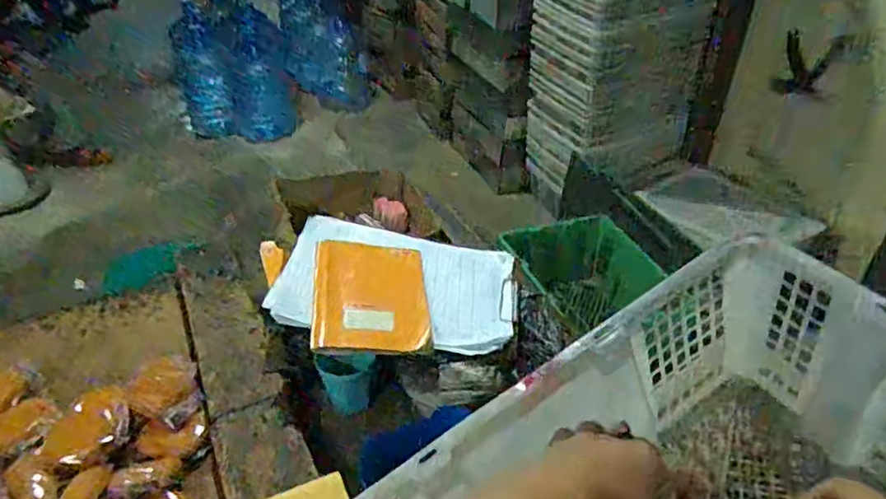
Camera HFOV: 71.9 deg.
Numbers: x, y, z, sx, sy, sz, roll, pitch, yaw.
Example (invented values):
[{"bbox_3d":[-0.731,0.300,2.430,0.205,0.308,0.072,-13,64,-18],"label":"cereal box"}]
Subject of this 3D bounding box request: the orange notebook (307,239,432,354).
[{"bbox_3d":[-0.099,0.062,0.856,0.156,0.020,0.201,10,39,-17],"label":"orange notebook"}]

